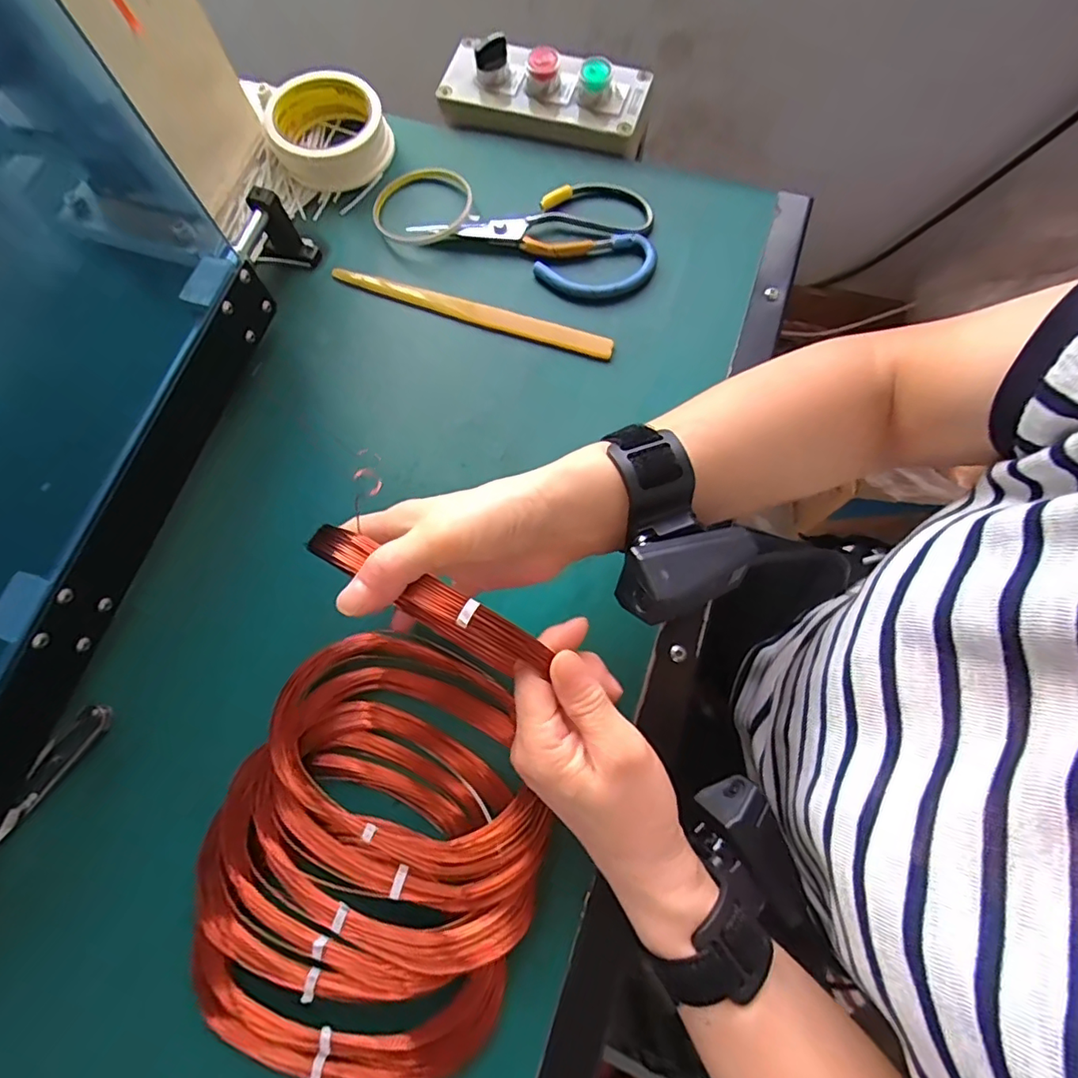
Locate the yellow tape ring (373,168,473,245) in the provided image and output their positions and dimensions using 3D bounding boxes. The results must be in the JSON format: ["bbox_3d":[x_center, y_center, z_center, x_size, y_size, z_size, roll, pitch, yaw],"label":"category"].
[{"bbox_3d":[-0.095,-0.272,0.450,0.080,0.018,0.069,-11,74,-1],"label":"yellow tape ring"}]

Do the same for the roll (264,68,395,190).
[{"bbox_3d":[-0.177,-0.344,0.466,0.095,0.036,0.095,-1,74,2],"label":"roll"}]

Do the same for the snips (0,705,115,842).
[{"bbox_3d":[-0.301,0.139,0.338,0.024,0.011,0.094,39,79,12],"label":"snips"}]

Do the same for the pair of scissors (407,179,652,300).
[{"bbox_3d":[0.004,-0.252,0.440,0.186,0.012,0.109,20,76,8],"label":"pair of scissors"}]

